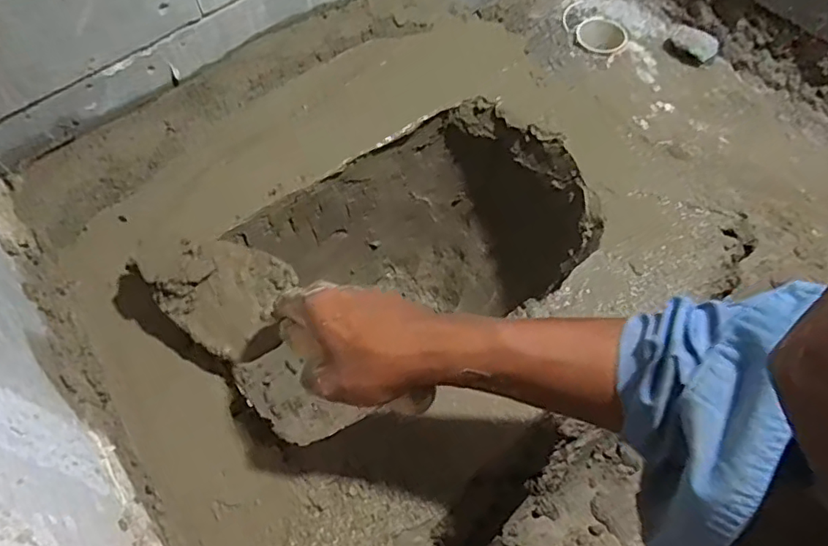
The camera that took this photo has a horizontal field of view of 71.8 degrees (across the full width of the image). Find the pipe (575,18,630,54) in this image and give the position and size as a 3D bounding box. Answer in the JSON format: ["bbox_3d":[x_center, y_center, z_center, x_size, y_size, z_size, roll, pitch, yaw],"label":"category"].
[{"bbox_3d":[0.333,-0.416,1.032,0.091,0.040,0.071,25,66,16],"label":"pipe"}]

